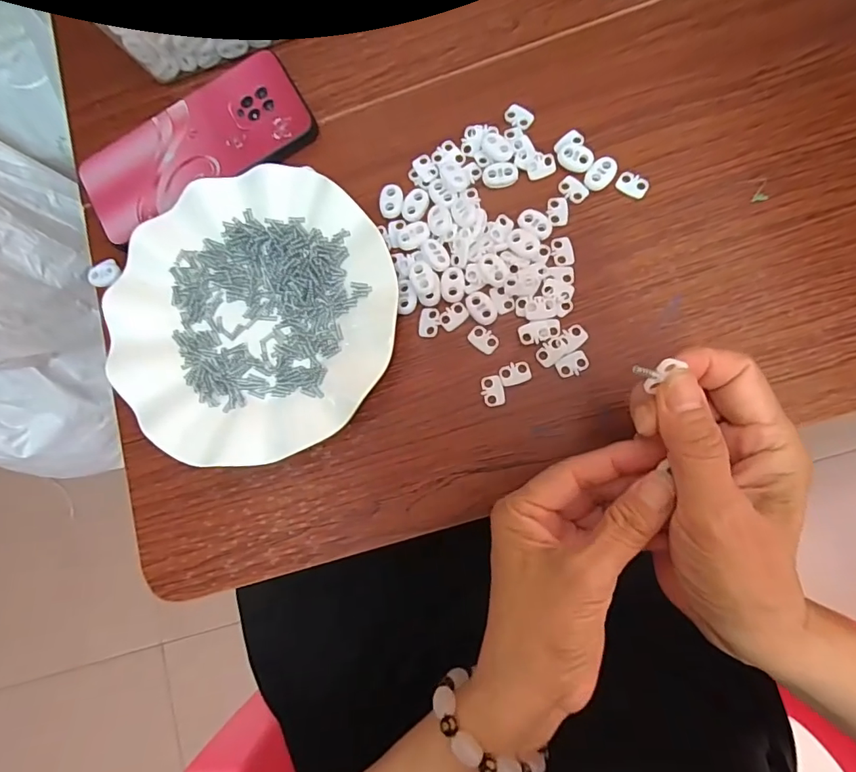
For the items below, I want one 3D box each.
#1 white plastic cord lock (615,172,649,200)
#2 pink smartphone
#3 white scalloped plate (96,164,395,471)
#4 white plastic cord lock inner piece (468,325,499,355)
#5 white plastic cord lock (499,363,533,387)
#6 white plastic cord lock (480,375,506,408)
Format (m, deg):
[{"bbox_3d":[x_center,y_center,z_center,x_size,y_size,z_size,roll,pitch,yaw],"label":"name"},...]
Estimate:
[{"bbox_3d":[0.128,-0.126,0.300,0.019,0.004,0.014,32,87,9],"label":"white plastic cord lock"},{"bbox_3d":[-0.163,-0.167,0.336,0.163,0.008,0.081,-29,80,2],"label":"pink smartphone"},{"bbox_3d":[-0.111,-0.046,0.306,0.179,0.024,0.184,-1,83,6],"label":"white scalloped plate"},{"bbox_3d":[0.035,-0.029,0.298,0.019,0.004,0.014,35,88,9],"label":"white plastic cord lock inner piece"},{"bbox_3d":[0.053,-0.008,0.292,0.018,0.004,0.013,-19,81,4],"label":"white plastic cord lock"},{"bbox_3d":[0.040,0.003,0.292,0.013,0.004,0.019,-9,82,5],"label":"white plastic cord lock"}]

